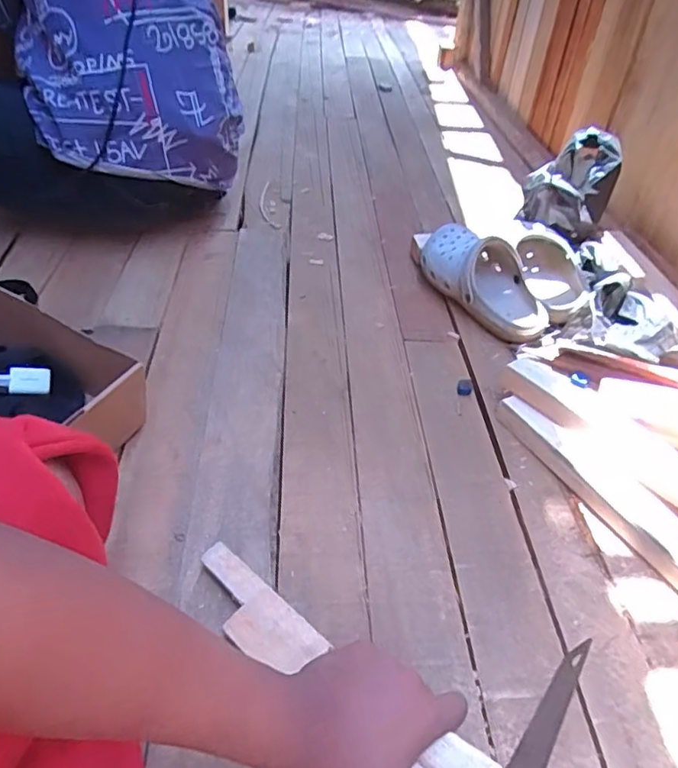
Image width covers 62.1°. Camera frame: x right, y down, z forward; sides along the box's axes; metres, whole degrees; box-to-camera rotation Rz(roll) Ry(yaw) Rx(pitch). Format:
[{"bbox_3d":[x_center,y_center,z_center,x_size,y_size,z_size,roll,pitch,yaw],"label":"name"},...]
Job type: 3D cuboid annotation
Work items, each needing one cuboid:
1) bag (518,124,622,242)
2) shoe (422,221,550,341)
[{"bbox_3d":[0.412,-0.358,1.008,0.150,0.155,0.086,15,42,10],"label":"bag"},{"bbox_3d":[0.236,-0.180,0.917,0.118,0.108,0.269,-16,45,-21],"label":"shoe"}]

